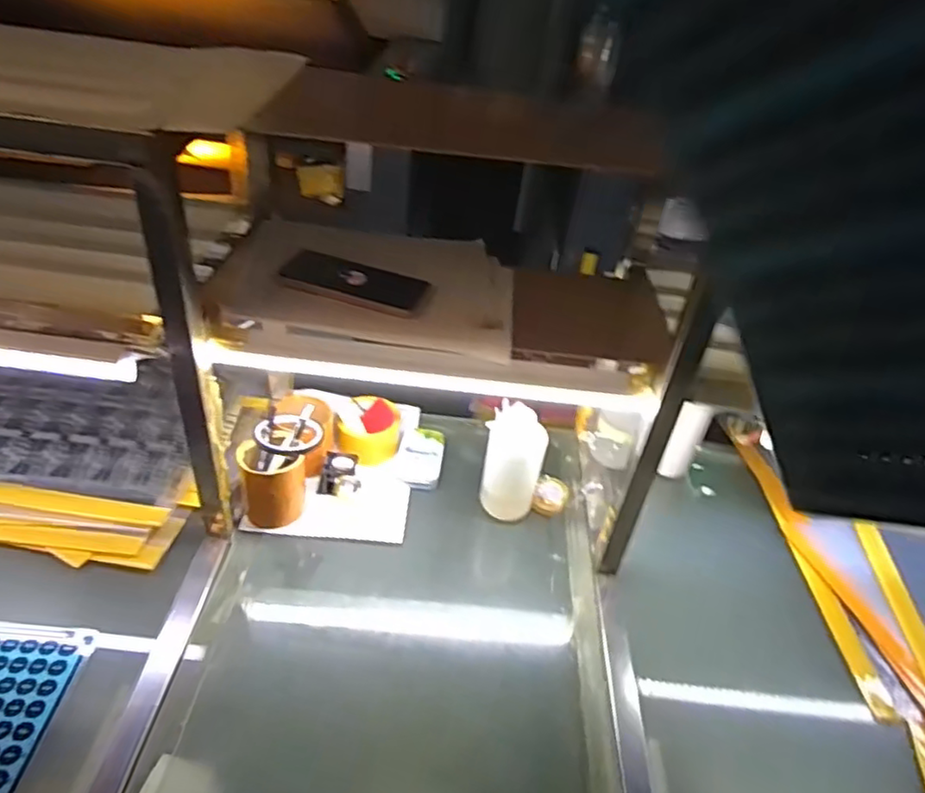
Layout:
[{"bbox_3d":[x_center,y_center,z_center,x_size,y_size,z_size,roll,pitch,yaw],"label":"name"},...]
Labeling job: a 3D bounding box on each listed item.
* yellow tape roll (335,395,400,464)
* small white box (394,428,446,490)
[{"bbox_3d":[-0.140,0.052,0.959,0.092,0.045,0.111,6,37,-2],"label":"yellow tape roll"},{"bbox_3d":[-0.061,0.092,0.959,0.064,0.025,0.111,11,38,4],"label":"small white box"}]

